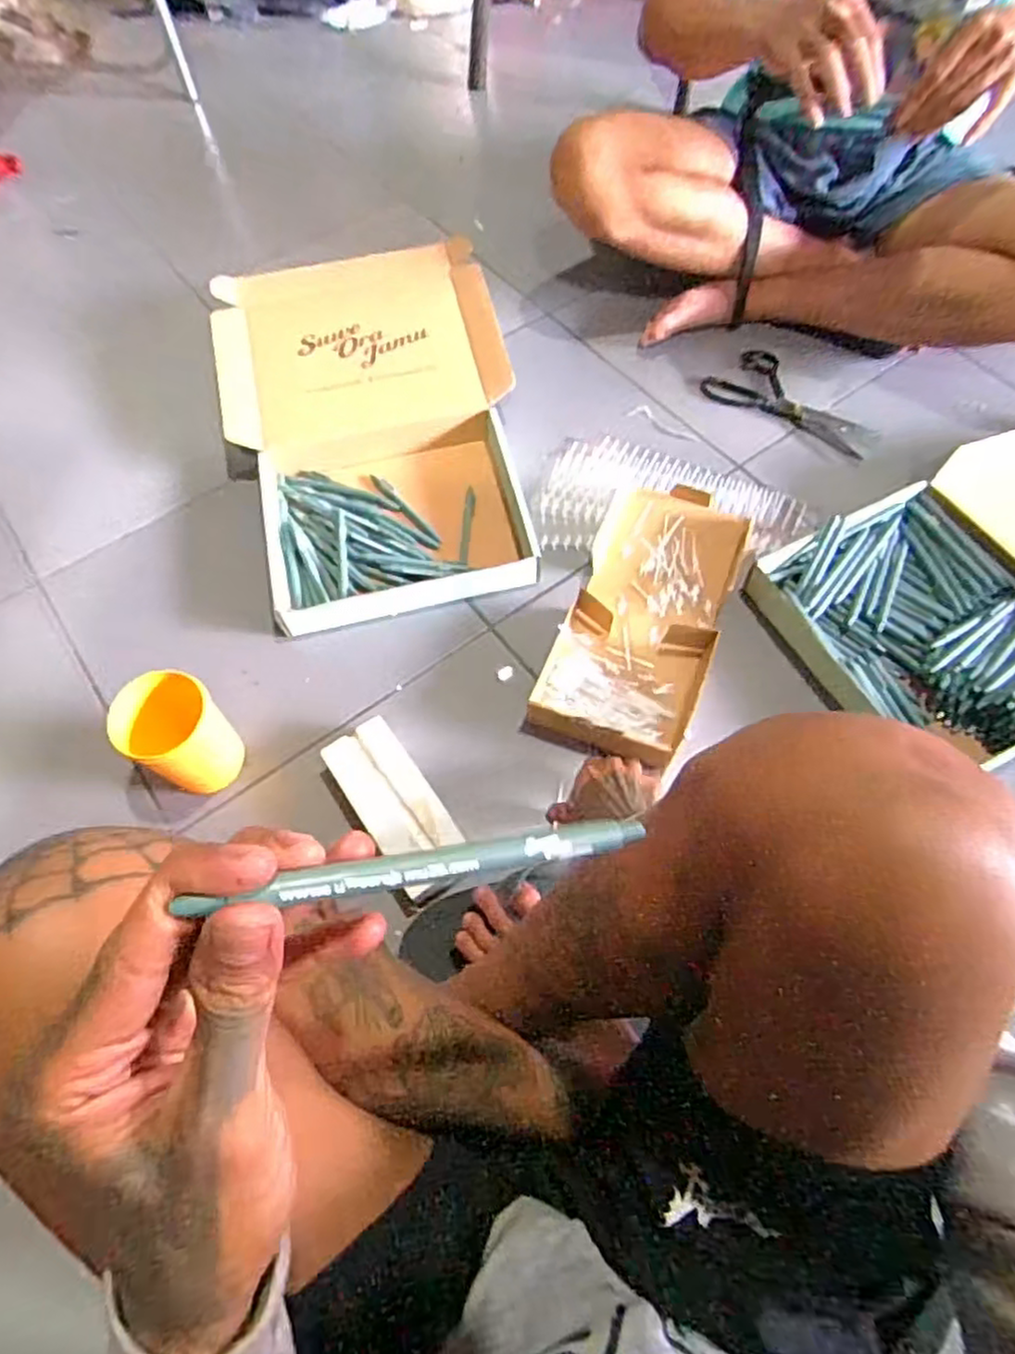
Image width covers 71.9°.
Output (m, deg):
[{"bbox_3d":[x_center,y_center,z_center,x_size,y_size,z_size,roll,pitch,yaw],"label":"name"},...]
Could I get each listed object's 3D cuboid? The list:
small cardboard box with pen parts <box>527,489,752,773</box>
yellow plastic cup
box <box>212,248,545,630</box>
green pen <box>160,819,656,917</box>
[{"bbox_3d":[0.157,-0.077,0.782,0.166,0.047,0.367,20,64,11],"label":"small cardboard box with pen parts"},{"bbox_3d":[-0.316,0.056,0.679,0.085,0.105,0.085,0,62,1],"label":"yellow plastic cup"},{"bbox_3d":[-0.171,-0.325,0.892,0.364,0.092,0.530,-11,63,-5],"label":"box"},{"bbox_3d":[-0.018,0.057,0.214,0.139,0.008,0.011,-3,60,-24],"label":"green pen"}]

